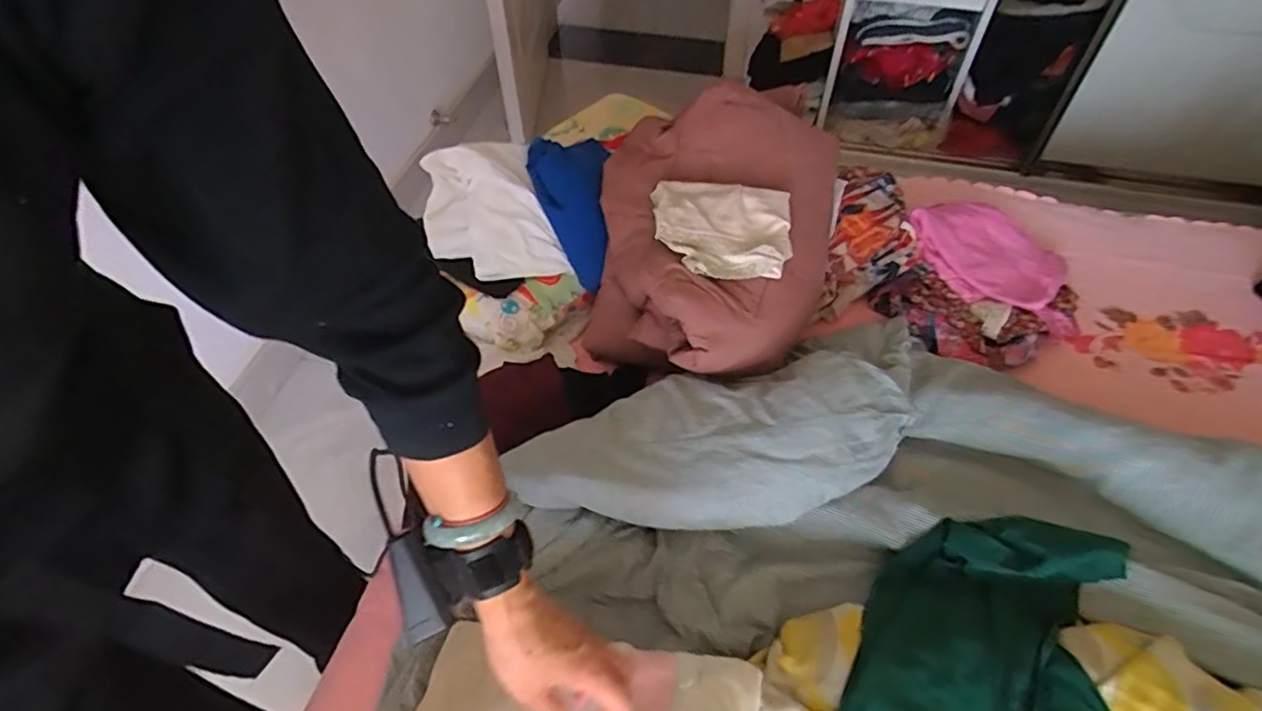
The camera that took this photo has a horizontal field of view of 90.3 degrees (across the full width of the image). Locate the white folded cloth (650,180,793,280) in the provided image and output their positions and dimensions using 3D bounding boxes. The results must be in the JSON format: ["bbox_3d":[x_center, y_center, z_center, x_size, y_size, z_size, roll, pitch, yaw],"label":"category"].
[{"bbox_3d":[0.112,-0.159,0.780,0.166,0.038,0.144,4,52,4],"label":"white folded cloth"}]

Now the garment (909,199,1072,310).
[{"bbox_3d":[0.542,-0.162,0.957,0.194,0.043,0.225,-36,60,-25],"label":"garment"}]

